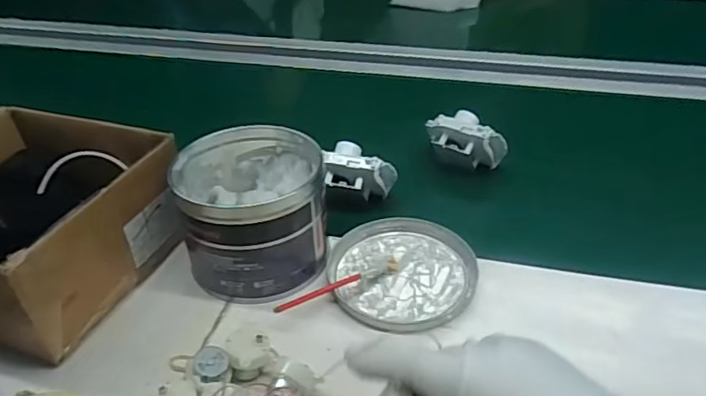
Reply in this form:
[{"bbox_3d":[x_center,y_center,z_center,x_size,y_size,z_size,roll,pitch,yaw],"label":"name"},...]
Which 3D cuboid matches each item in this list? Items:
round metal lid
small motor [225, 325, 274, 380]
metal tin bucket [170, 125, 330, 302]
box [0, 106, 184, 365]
[{"bbox_3d":[0.042,0.062,0.497,0.124,0.015,0.135,-3,37,3],"label":"round metal lid"},{"bbox_3d":[-0.076,0.117,0.413,0.031,0.029,0.030,-13,37,-10],"label":"small motor"},{"bbox_3d":[-0.088,0.009,0.501,0.126,0.105,0.138,-2,38,2],"label":"metal tin bucket"},{"bbox_3d":[-0.285,0.022,0.487,0.207,0.107,0.193,11,39,18],"label":"box"}]

